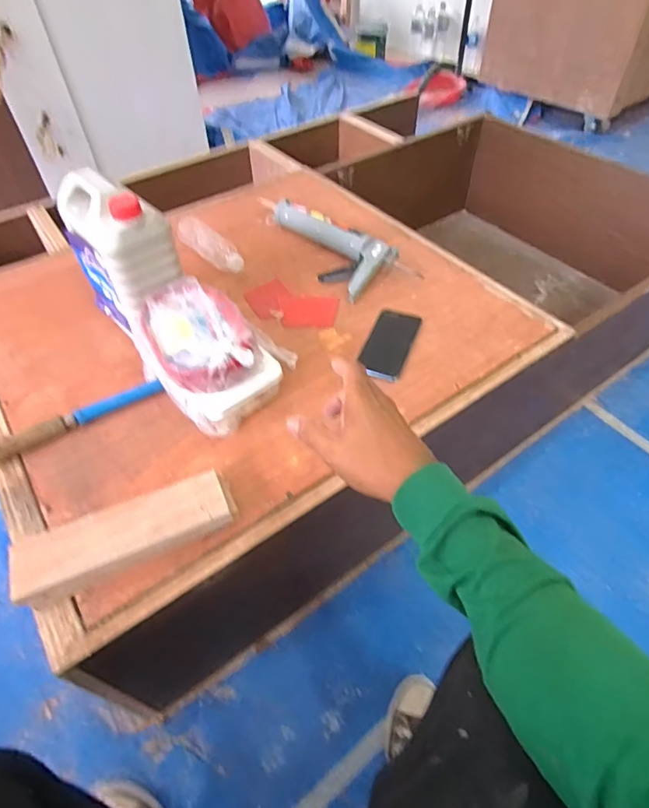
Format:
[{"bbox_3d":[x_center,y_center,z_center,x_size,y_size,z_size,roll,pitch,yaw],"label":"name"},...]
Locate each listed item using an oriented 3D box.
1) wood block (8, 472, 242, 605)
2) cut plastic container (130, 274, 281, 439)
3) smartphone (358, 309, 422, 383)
[{"bbox_3d":[-0.227,0.154,0.566,0.238,0.046,0.074,-20,52,-15],"label":"wood block"},{"bbox_3d":[-0.177,-0.069,0.702,0.136,0.123,0.193,-36,58,-25],"label":"cut plastic container"},{"bbox_3d":[0.106,-0.101,0.788,0.072,0.011,0.164,16,52,15],"label":"smartphone"}]

